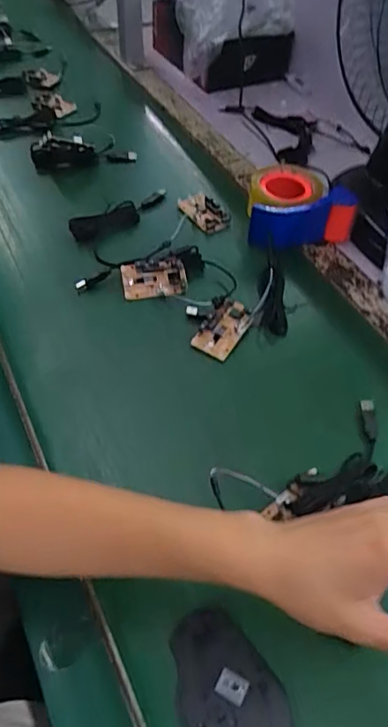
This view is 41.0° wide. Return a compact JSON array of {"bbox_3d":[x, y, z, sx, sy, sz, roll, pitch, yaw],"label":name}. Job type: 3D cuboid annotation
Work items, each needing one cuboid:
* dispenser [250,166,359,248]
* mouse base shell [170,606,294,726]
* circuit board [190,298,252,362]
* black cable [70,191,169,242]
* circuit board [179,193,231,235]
[{"bbox_3d":[0.136,-0.229,0.726,0.145,0.056,0.132,2,51,-3],"label":"dispenser"},{"bbox_3d":[0.022,0.239,0.377,0.073,0.006,0.106,-32,60,-26],"label":"mouse base shell"},{"bbox_3d":[0.035,-0.042,0.597,0.046,0.017,0.074,28,54,17],"label":"circuit board"},{"bbox_3d":[-0.098,-0.213,0.723,0.037,0.019,0.167,39,58,24],"label":"black cable"},{"bbox_3d":[0.013,-0.217,0.743,0.051,0.014,0.078,-26,58,-23],"label":"circuit board"}]

